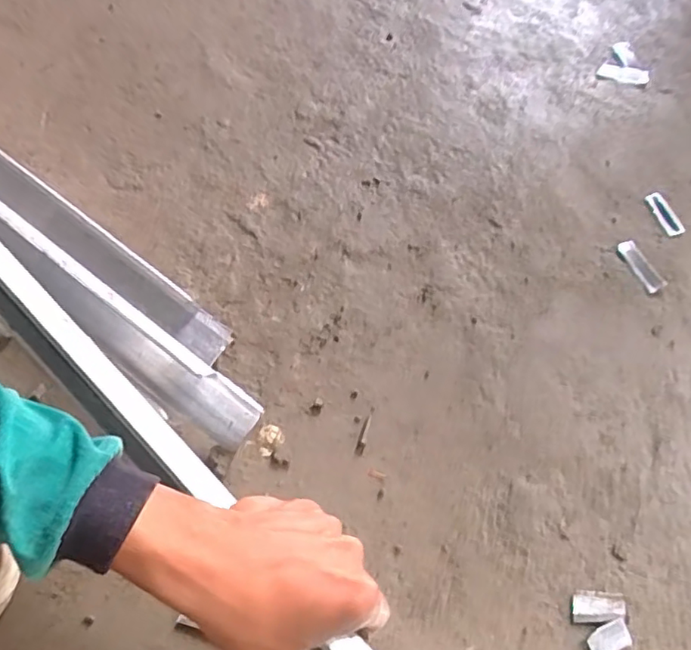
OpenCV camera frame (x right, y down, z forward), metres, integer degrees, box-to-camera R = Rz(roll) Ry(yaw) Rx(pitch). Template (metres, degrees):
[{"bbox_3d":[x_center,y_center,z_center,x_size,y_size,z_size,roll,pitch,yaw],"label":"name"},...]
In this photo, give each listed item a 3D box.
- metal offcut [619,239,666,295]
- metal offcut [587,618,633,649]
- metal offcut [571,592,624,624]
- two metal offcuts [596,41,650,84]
[{"bbox_3d":[0.285,-0.058,0.565,0.018,0.007,0.055,-27,68,-15],"label":"metal offcut"},{"bbox_3d":[0.187,0.223,0.417,0.030,0.006,0.018,-23,67,-13],"label":"metal offcut"},{"bbox_3d":[0.184,0.205,0.427,0.037,0.006,0.020,1,64,-3],"label":"metal offcut"},{"bbox_3d":[0.301,-0.276,0.627,0.049,0.009,0.054,31,67,12],"label":"two metal offcuts"}]

